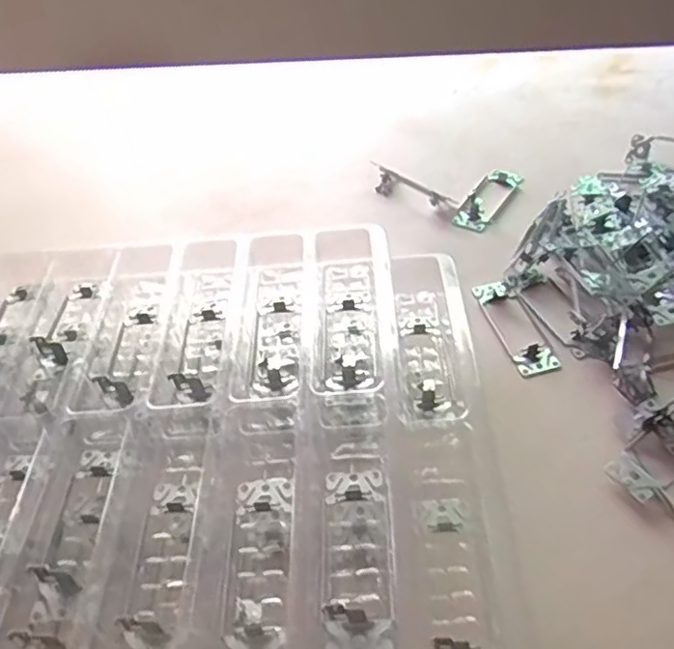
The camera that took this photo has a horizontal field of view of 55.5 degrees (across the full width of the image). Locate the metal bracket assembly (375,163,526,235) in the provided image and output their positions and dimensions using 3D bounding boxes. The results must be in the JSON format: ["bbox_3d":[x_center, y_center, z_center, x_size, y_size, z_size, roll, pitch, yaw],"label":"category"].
[{"bbox_3d":[0.116,-0.155,0.686,0.142,0.020,0.101,27,54,27],"label":"metal bracket assembly"}]

